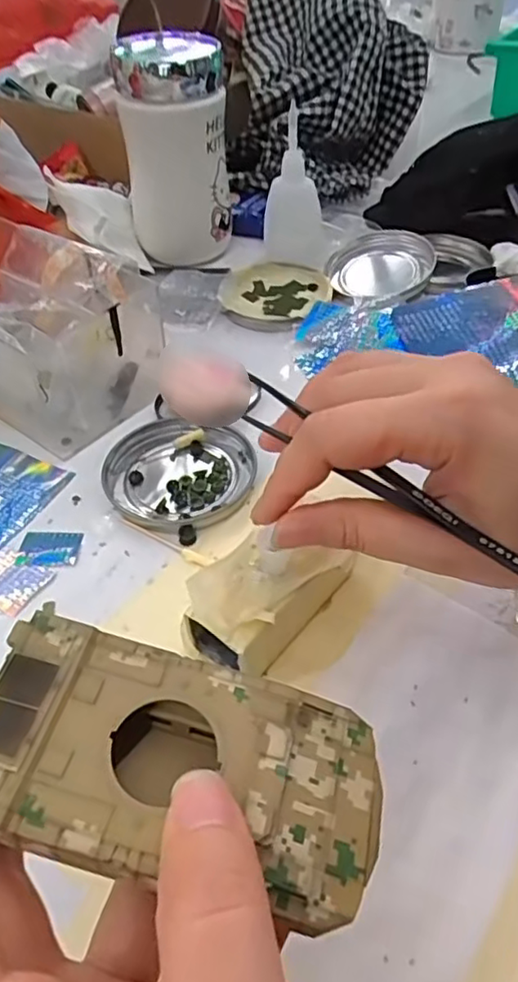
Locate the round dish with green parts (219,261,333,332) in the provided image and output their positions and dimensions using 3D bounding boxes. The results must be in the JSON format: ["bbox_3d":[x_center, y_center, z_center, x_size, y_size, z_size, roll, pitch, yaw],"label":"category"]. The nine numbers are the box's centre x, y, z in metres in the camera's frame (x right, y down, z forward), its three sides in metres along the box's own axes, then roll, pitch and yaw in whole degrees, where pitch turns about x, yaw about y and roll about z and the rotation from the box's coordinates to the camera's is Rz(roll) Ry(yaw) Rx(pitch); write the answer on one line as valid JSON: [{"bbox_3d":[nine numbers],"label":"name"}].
[{"bbox_3d":[0.012,-0.142,0.459,0.076,0.012,0.081,-1,46,1],"label":"round dish with green parts"}]

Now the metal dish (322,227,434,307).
[{"bbox_3d":[0.085,-0.165,0.464,0.076,0.021,0.086,19,50,19],"label":"metal dish"}]

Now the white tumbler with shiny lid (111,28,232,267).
[{"bbox_3d":[-0.061,-0.248,0.468,0.074,0.140,0.062,-7,46,-5],"label":"white tumbler with shiny lid"}]

